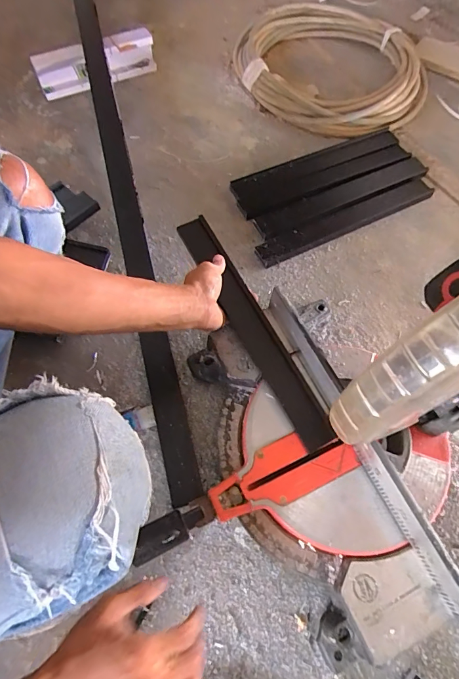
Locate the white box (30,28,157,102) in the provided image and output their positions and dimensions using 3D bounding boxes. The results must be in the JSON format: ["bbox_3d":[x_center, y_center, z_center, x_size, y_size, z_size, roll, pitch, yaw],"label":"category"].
[{"bbox_3d":[-0.313,-0.647,0.936,0.278,0.085,0.059,-24,67,-11],"label":"white box"}]

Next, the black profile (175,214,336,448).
[{"bbox_3d":[0.030,-0.021,0.568,0.048,0.035,0.377,-26,73,-12],"label":"black profile"}]

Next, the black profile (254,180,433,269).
[{"bbox_3d":[0.230,-0.232,0.775,0.386,0.019,0.056,-23,67,-11],"label":"black profile"}]

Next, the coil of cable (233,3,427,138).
[{"bbox_3d":[0.240,-0.675,0.972,0.492,0.057,0.414,29,68,13],"label":"coil of cable"}]

